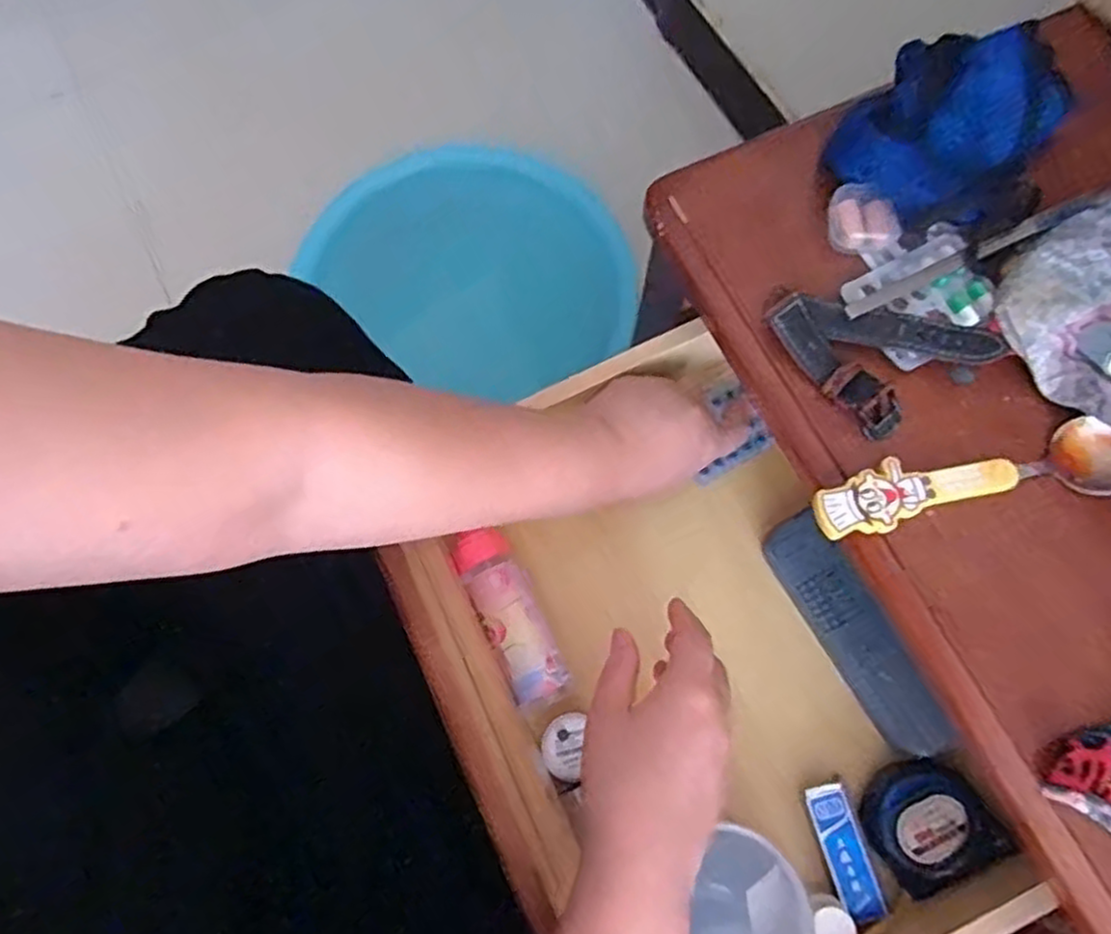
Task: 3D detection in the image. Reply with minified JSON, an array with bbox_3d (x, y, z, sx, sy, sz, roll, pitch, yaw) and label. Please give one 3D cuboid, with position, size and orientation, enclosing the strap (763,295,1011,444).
[{"bbox_3d":[0.164,-0.065,0.376,0.081,0.023,0.081,-34,76,-9],"label":"strap"}]

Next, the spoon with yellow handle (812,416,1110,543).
[{"bbox_3d":[0.201,0.007,0.355,0.152,0.015,0.036,-12,74,-2],"label":"spoon with yellow handle"}]

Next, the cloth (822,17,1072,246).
[{"bbox_3d":[0.205,-0.167,0.379,0.110,0.051,0.083,3,74,2],"label":"cloth"}]

